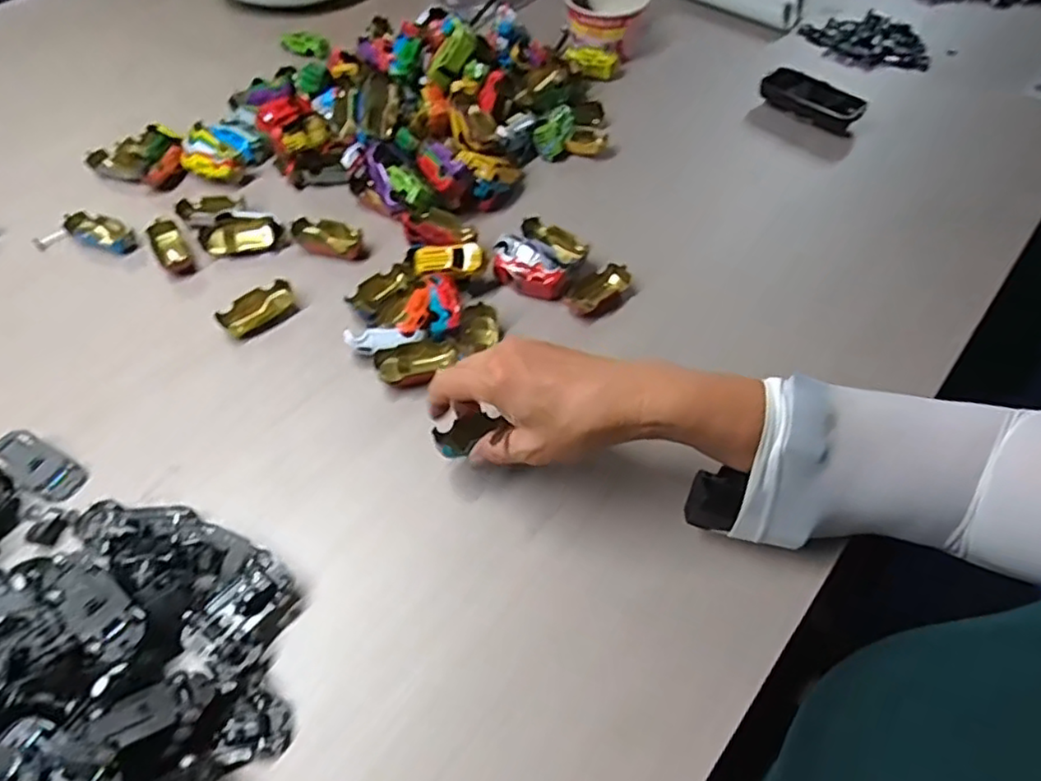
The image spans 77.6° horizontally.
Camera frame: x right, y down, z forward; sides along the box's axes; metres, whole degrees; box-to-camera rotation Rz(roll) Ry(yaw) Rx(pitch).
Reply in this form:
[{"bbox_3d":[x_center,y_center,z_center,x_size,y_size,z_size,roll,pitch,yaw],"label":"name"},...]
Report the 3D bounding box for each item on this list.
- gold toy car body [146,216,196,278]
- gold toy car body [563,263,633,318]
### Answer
[{"bbox_3d":[-0.317,-0.130,0.587,0.026,0.016,0.060,-29,59,-19],"label":"gold toy car body"},{"bbox_3d":[0.067,-0.084,0.553,0.059,0.017,0.034,-34,61,-22],"label":"gold toy car body"}]

